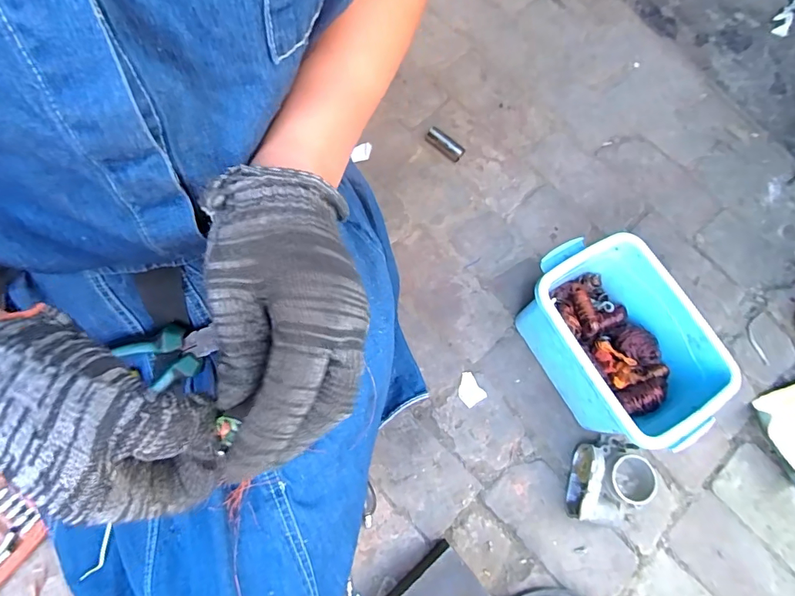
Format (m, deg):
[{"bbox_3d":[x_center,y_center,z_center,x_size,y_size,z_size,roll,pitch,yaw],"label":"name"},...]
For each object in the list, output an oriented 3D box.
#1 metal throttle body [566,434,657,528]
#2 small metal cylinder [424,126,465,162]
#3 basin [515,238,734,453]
[{"bbox_3d":[0.312,0.268,0.646,0.101,0.055,0.122,13,74,-1],"label":"metal throttle body"},{"bbox_3d":[0.086,-0.284,0.813,0.075,0.028,0.025,38,74,6],"label":"small metal cylinder"},{"bbox_3d":[0.315,0.063,0.661,0.191,0.159,0.302,-28,78,-12],"label":"basin"}]

